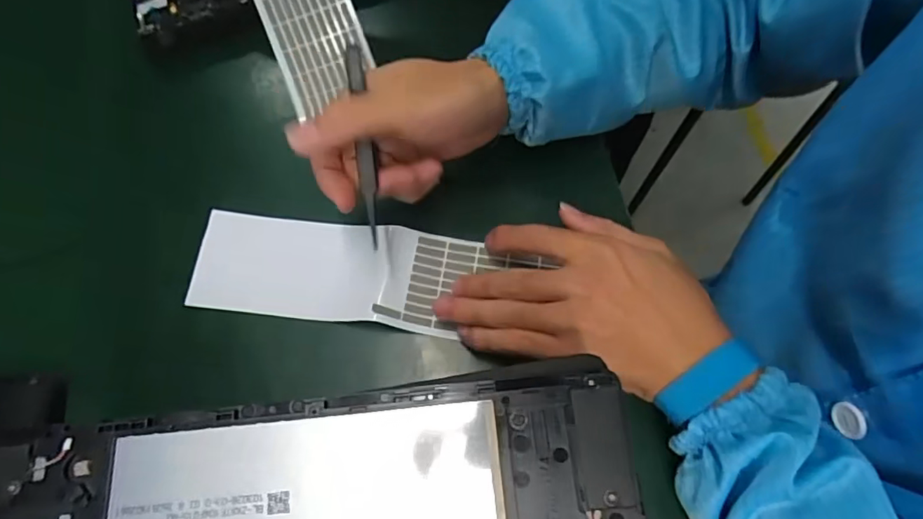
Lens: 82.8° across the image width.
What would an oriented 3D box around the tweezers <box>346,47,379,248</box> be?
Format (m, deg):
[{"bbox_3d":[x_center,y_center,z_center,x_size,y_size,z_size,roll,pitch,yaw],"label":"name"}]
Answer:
[{"bbox_3d":[-0.054,-0.062,0.293,0.009,0.008,0.110,-5,98,-2],"label":"tweezers"}]

